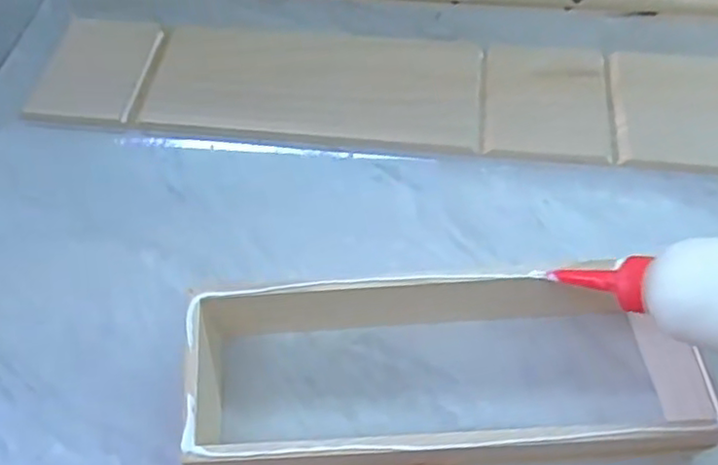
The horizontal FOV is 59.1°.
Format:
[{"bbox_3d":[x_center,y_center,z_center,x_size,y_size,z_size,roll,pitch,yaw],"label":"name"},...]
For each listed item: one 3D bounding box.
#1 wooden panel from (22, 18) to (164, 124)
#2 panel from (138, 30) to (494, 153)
[{"bbox_3d":[-0.224,-0.140,0.542,0.091,0.009,0.119,5,60,6],"label":"wooden panel"},{"bbox_3d":[-0.037,-0.125,0.529,0.275,0.013,0.117,5,60,7],"label":"panel"}]

